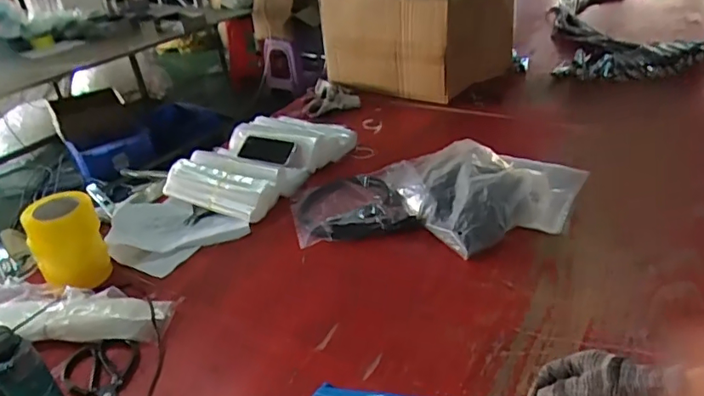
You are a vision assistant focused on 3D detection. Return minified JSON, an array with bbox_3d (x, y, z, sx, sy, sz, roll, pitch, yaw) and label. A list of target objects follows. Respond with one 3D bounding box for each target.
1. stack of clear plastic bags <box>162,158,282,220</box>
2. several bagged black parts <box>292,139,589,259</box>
[{"bbox_3d":[-0.311,-0.016,1.230,0.284,0.069,0.092,12,35,28],"label":"stack of clear plastic bags"},{"bbox_3d":[0.173,-0.018,1.152,0.629,0.066,0.374,5,32,18],"label":"several bagged black parts"}]

